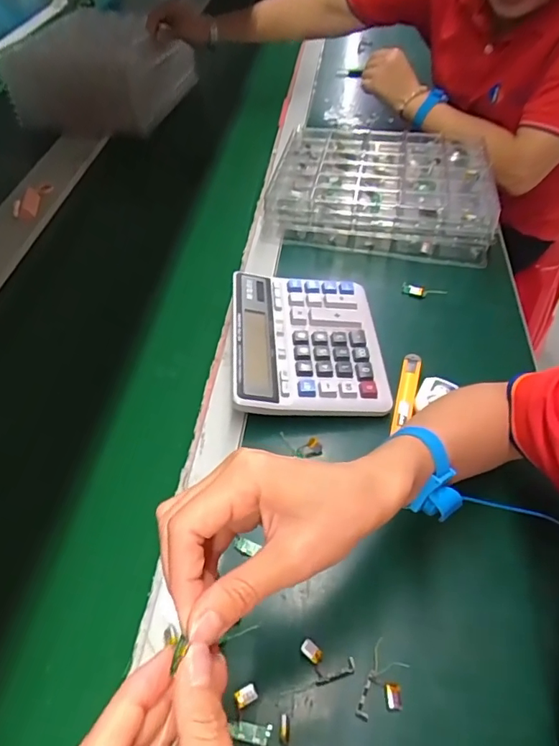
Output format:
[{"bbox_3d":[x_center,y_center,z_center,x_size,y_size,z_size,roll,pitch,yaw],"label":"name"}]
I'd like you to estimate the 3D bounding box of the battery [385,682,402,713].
[{"bbox_3d":[0.079,0.223,0.343,0.011,0.004,0.017,0,50,1],"label":"battery"}]

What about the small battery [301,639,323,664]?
[{"bbox_3d":[0.024,0.202,0.361,0.016,0.004,0.010,34,59,26],"label":"small battery"}]

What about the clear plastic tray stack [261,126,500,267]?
[{"bbox_3d":[0.144,-0.272,0.726,0.293,0.068,0.244,8,50,6],"label":"clear plastic tray stack"}]

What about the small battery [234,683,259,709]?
[{"bbox_3d":[-0.023,0.222,0.344,0.015,0.004,0.011,-22,53,-16],"label":"small battery"}]

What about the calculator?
[{"bbox_3d":[0.029,-0.036,0.534,0.155,0.044,0.185,-3,50,-2],"label":"calculator"}]

